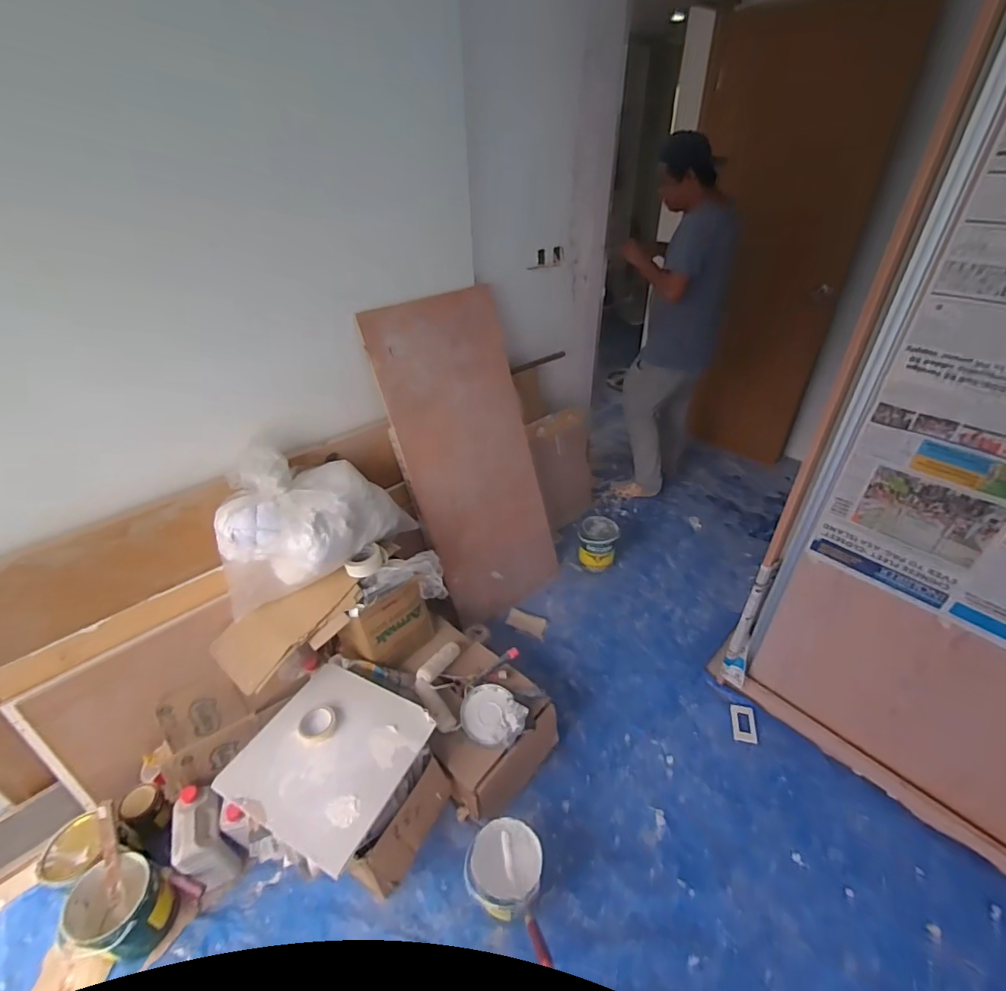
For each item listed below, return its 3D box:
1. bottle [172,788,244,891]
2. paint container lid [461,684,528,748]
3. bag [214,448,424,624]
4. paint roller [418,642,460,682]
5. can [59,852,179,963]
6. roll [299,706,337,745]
[{"bbox_3d":[-0.773,0.915,1.285,0.114,0.237,0.191,-15,38,-19],"label":"bottle"},{"bbox_3d":[-0.035,0.640,1.432,0.189,0.025,0.158,35,68,31],"label":"paint container lid"},{"bbox_3d":[-0.584,0.099,1.501,0.485,0.397,0.347,2,36,5],"label":"bag"},{"bbox_3d":[-0.201,0.527,1.564,0.059,0.049,0.184,22,42,28],"label":"paint roller"},{"bbox_3d":[-0.920,0.993,1.180,0.189,0.202,0.159,3,36,5],"label":"can"},{"bbox_3d":[-0.488,0.606,1.297,0.093,0.022,0.094,-1,36,1],"label":"roll"}]

